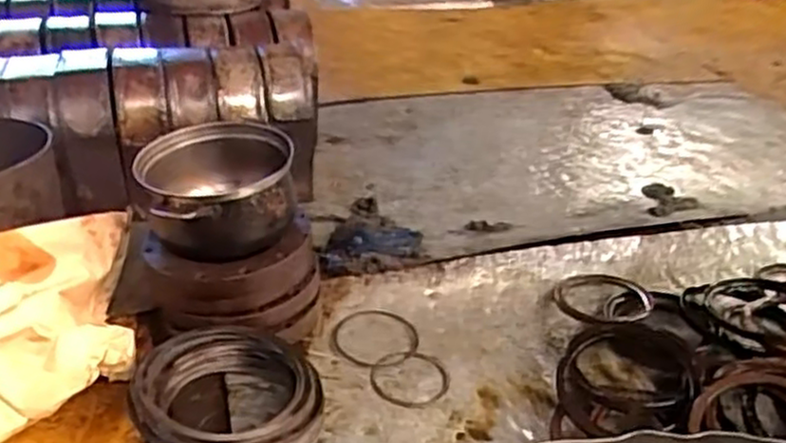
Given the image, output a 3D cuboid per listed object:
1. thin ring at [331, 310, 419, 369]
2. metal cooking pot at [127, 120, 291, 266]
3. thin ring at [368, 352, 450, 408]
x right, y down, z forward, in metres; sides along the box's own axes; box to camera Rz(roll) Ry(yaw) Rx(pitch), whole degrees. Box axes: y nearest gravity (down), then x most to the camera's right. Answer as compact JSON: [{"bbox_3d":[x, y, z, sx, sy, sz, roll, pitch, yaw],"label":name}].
[{"bbox_3d":[-0.024,0.172,1.078,0.125,0.009,0.115,2,32,-1],"label":"thin ring"},{"bbox_3d":[-0.234,-0.043,1.012,0.190,0.109,0.191,-9,31,-16],"label":"metal cooking pot"},{"bbox_3d":[0.024,0.215,1.018,0.107,0.013,0.097,4,30,5],"label":"thin ring"}]

